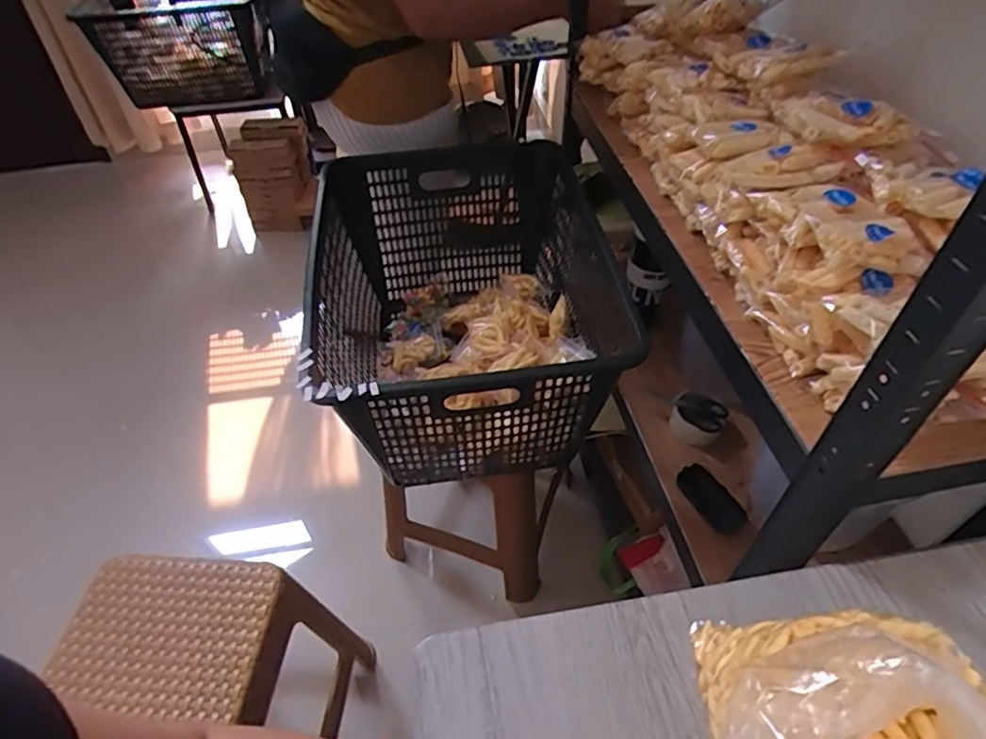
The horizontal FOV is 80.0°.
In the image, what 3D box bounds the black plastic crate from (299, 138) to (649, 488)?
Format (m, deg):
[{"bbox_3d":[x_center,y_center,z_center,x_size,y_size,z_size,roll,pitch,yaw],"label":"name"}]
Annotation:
[{"bbox_3d":[-0.037,-0.104,0.988,0.448,0.301,0.595,-7,48,-4],"label":"black plastic crate"}]

